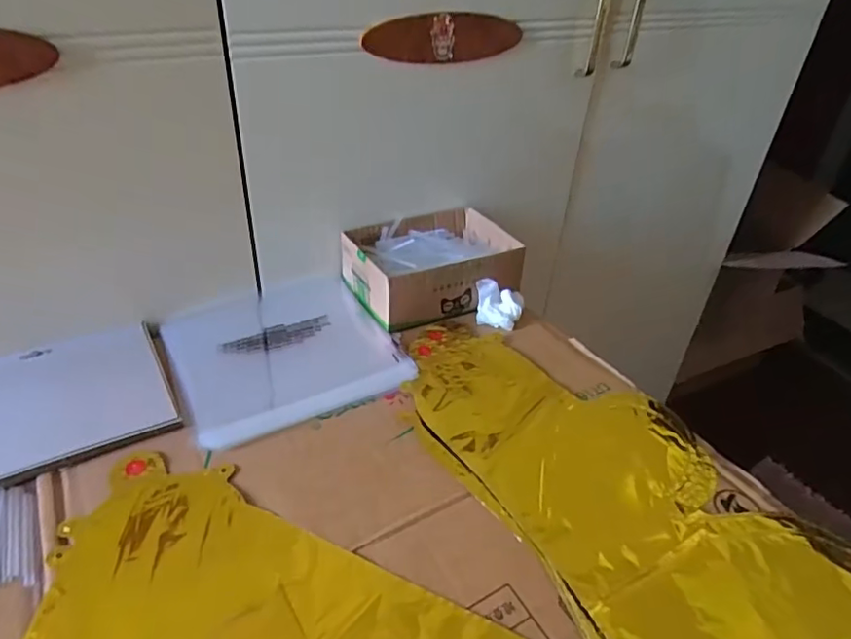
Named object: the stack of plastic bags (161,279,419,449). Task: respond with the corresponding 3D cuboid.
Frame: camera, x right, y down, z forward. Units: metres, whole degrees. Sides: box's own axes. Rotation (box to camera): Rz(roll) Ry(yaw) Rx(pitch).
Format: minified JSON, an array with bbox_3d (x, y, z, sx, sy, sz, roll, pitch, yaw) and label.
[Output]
[{"bbox_3d":[-0.148,0.026,0.607,0.212,0.019,0.225,-13,35,-27],"label":"stack of plastic bags"}]

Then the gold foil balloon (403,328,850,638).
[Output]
[{"bbox_3d":[0.151,0.133,0.471,0.215,0.006,0.438,-19,42,-28],"label":"gold foil balloon"}]

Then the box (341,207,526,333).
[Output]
[{"bbox_3d":[0.008,-0.068,0.681,0.190,0.060,0.141,-14,40,-23],"label":"box"}]

